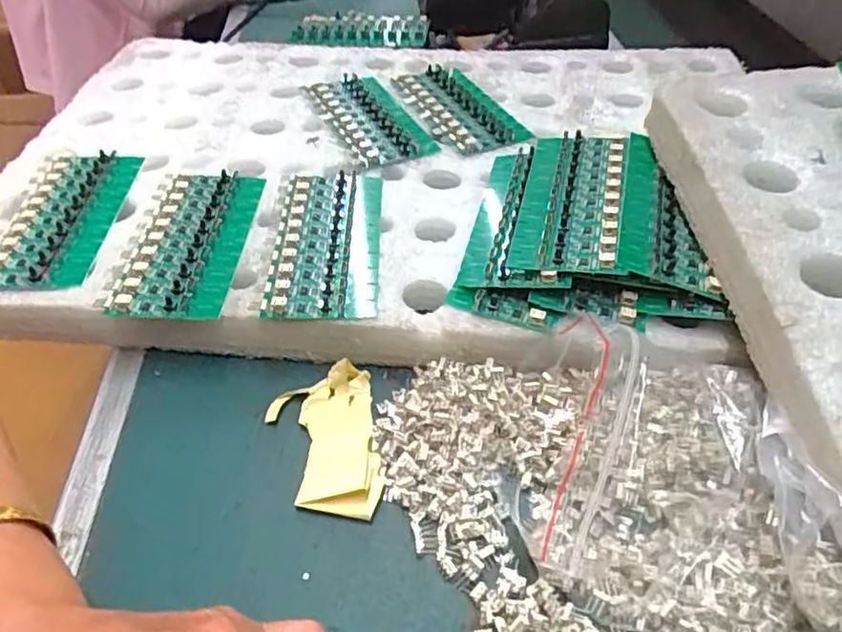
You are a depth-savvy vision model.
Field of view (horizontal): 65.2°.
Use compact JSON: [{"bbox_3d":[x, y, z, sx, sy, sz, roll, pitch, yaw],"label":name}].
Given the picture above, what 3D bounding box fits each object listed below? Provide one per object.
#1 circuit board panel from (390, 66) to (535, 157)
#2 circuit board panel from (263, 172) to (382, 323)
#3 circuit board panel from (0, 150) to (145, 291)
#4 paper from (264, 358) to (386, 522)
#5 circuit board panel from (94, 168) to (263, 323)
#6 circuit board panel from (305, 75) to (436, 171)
[{"bbox_3d":[0.030,-0.167,0.524,0.060,0.012,0.140,-19,46,-16],"label":"circuit board panel"},{"bbox_3d":[-0.057,-0.047,0.403,0.061,0.012,0.137,-2,44,0],"label":"circuit board panel"},{"bbox_3d":[-0.226,-0.065,0.421,0.061,0.009,0.137,-4,44,-1],"label":"circuit board panel"},{"bbox_3d":[-0.048,0.061,0.324,0.052,0.022,0.077,-8,44,-6],"label":"paper"},{"bbox_3d":[-0.141,-0.049,0.403,0.066,0.008,0.135,-1,44,2],"label":"circuit board panel"},{"bbox_3d":[-0.042,-0.160,0.518,0.061,0.006,0.147,-19,46,-17],"label":"circuit board panel"}]

